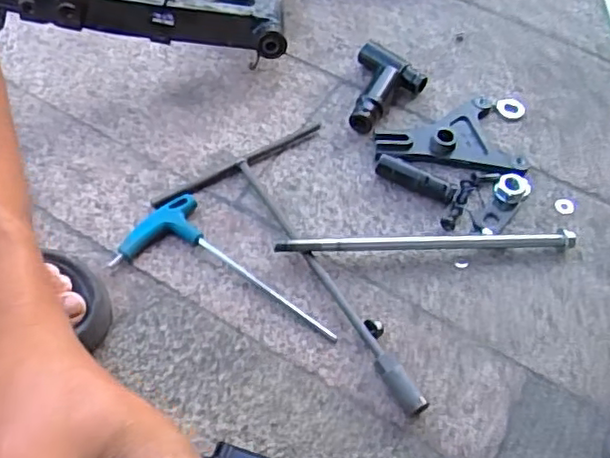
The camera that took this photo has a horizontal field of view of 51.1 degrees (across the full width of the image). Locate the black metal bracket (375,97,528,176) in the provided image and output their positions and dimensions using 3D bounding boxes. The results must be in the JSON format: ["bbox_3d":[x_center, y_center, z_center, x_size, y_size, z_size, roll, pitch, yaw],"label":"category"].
[{"bbox_3d":[0.138,-0.085,0.626,0.132,0.018,0.100,-11,58,-10],"label":"black metal bracket"}]

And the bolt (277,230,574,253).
[{"bbox_3d":[0.107,0.013,0.557,0.260,0.021,0.013,-2,57,-4],"label":"bolt"}]

